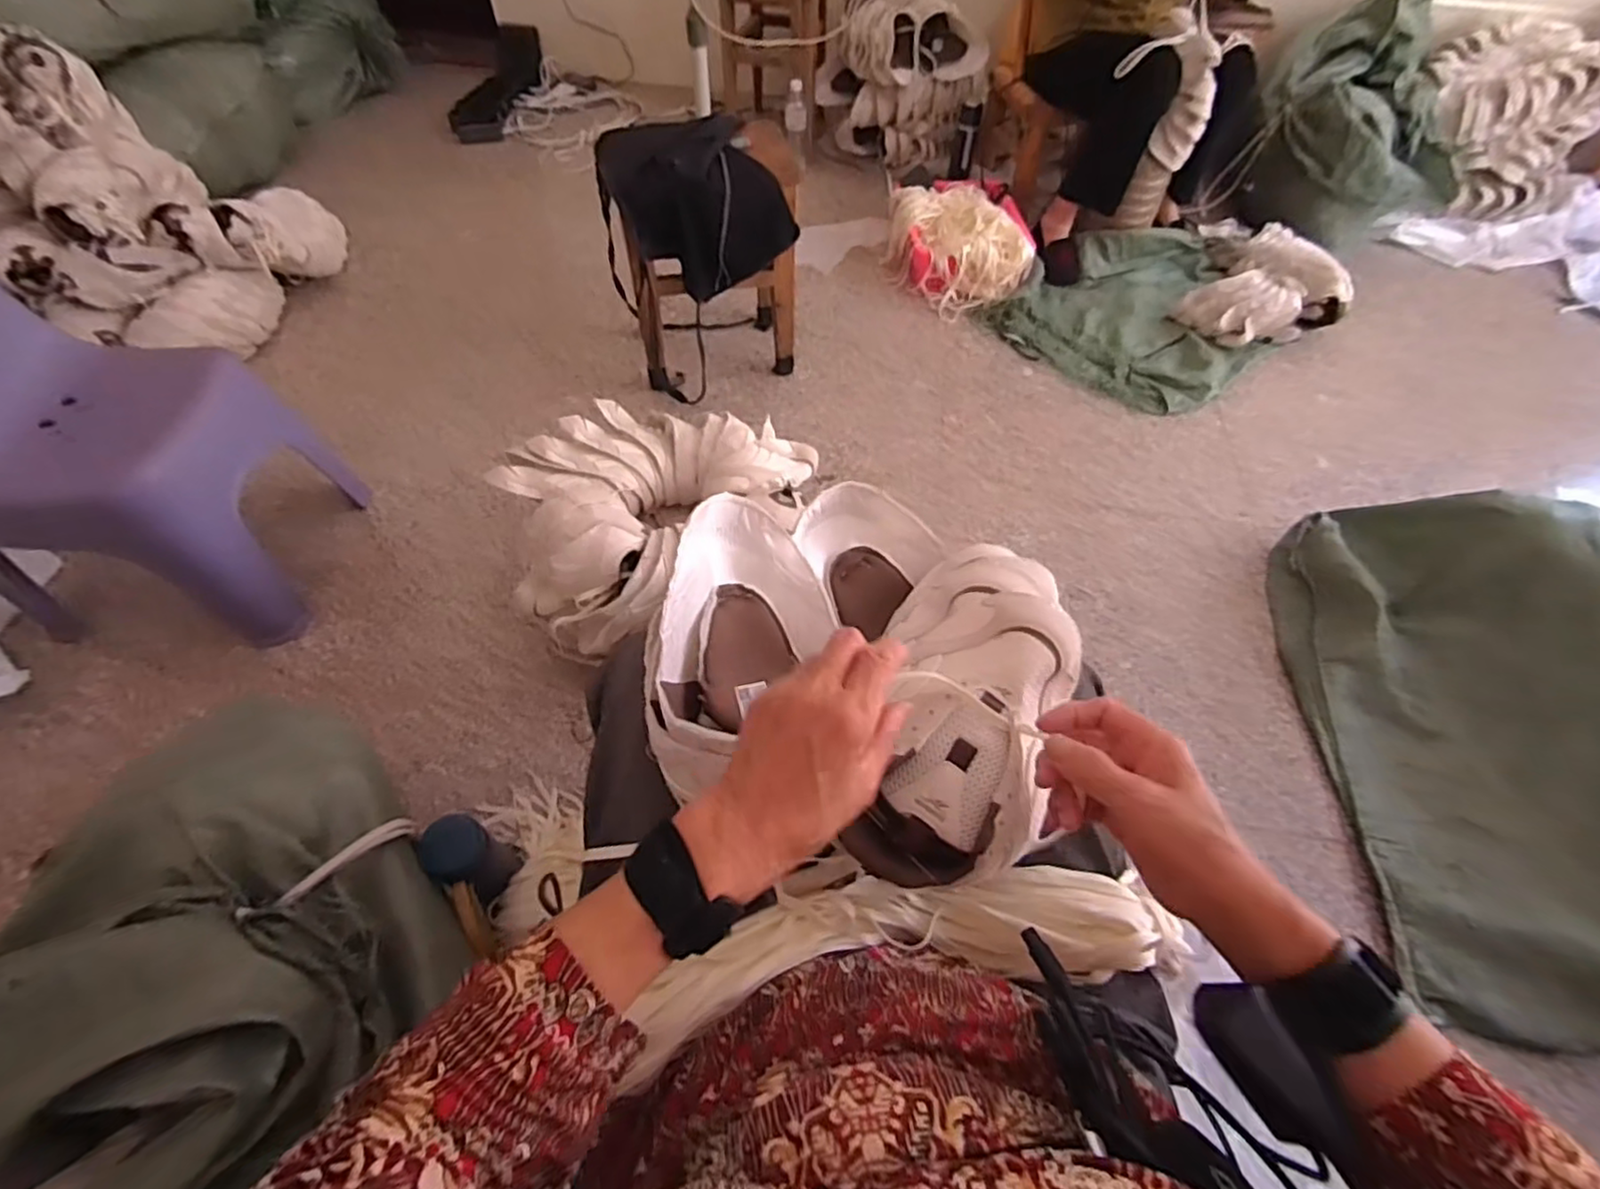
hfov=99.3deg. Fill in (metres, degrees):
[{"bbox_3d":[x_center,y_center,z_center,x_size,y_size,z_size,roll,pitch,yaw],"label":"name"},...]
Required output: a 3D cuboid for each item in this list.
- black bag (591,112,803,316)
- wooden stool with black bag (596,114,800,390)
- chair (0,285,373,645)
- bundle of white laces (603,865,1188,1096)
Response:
[{"bbox_3d":[-0.195,-0.725,1.269,0.325,0.212,0.241,-11,56,-9],"label":"black bag"},{"bbox_3d":[-0.186,-0.663,1.367,0.343,0.435,0.268,-5,56,-5],"label":"wooden stool with black bag"},{"bbox_3d":[-0.958,-0.229,0.915,0.332,0.571,0.345,0,55,-2],"label":"chair"},{"bbox_3d":[0.062,0.247,0.475,0.375,0.046,0.094,-7,56,-7],"label":"bundle of white laces"}]

